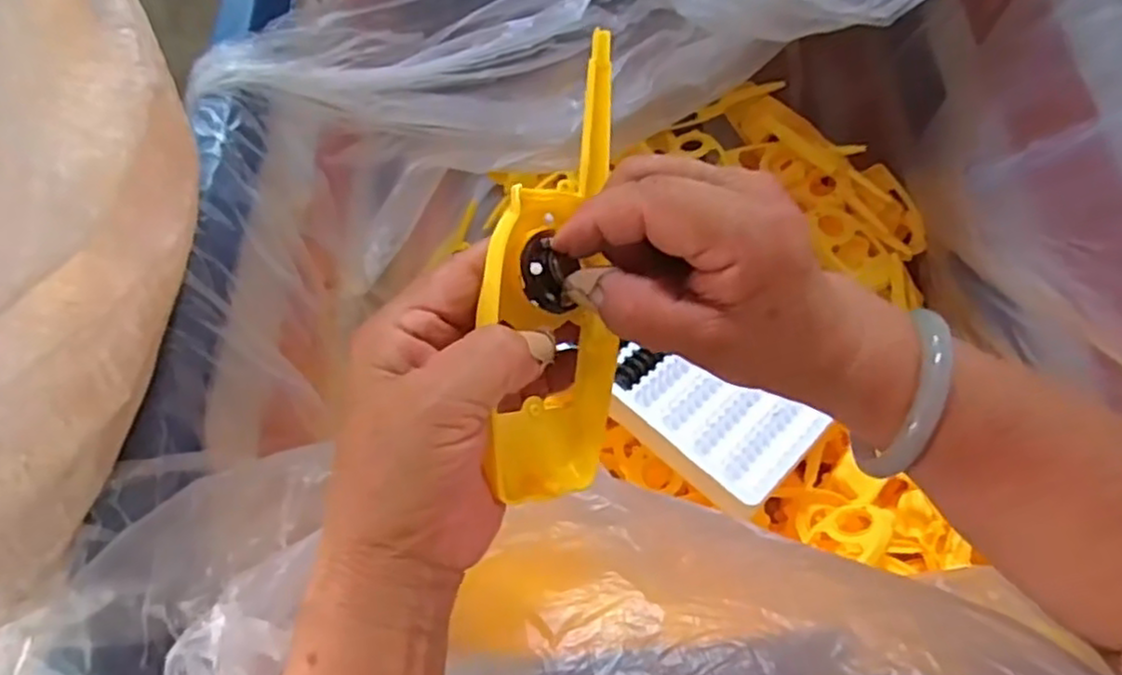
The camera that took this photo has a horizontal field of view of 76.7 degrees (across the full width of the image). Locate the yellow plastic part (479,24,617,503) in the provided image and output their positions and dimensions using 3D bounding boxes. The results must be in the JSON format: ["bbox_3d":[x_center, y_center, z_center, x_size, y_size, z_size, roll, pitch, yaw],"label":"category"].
[{"bbox_3d":[0.000,-0.024,0.257,0.044,0.049,0.165,3,100,4],"label":"yellow plastic part"}]

